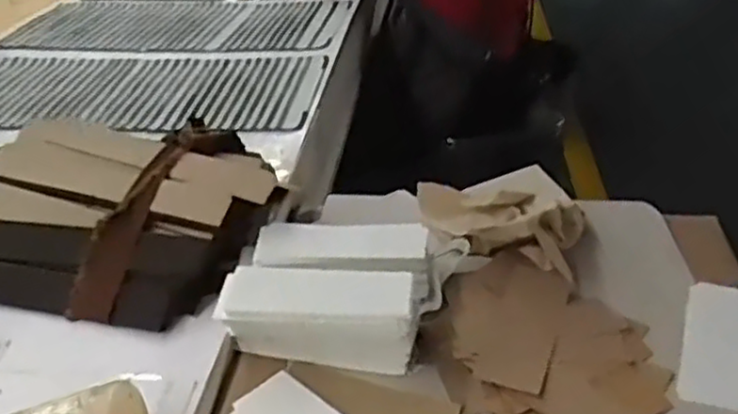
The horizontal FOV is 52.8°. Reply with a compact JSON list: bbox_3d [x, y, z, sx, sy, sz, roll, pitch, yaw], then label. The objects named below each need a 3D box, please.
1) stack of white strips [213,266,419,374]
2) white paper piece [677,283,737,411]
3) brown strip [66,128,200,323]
[{"bbox_3d":[-0.040,0.093,0.623,0.159,0.066,0.059,1,34,7],"label":"stack of white strips"},{"bbox_3d":[0.301,0.116,0.637,0.056,0.006,0.144,5,39,26],"label":"white paper piece"},{"bbox_3d":[-0.218,0.006,0.692,0.040,0.031,0.207,12,61,16],"label":"brown strip"}]

